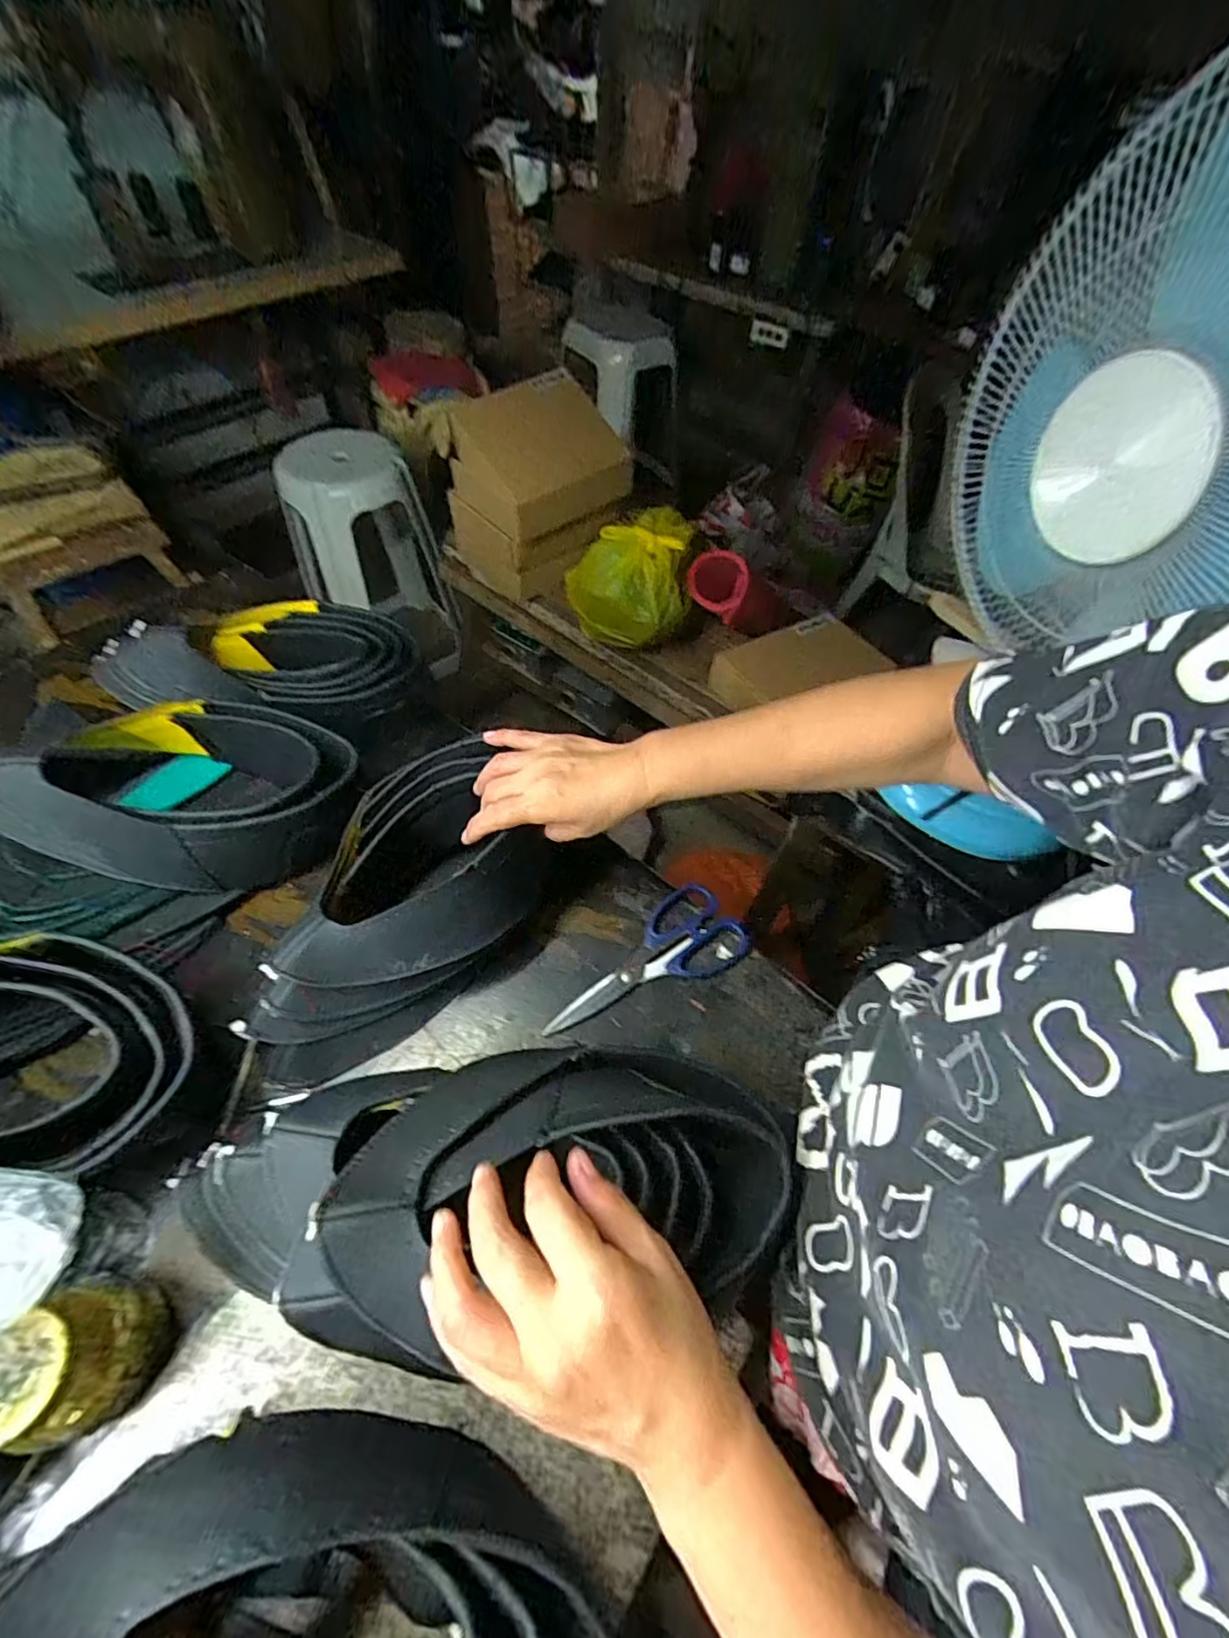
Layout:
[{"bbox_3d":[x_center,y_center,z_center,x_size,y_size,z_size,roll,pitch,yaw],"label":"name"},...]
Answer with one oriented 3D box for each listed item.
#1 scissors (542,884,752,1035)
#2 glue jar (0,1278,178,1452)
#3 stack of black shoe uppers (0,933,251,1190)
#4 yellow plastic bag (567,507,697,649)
[{"bbox_3d":[0.028,0.130,0.510,0.184,0.022,0.078,-30,62,-23],"label":"scissors"},{"bbox_3d":[-0.292,0.294,0.322,0.057,0.081,0.062,2,55,-3],"label":"glue jar"},{"bbox_3d":[-0.447,0.157,0.400,0.318,0.118,0.138,12,53,-15],"label":"stack of black shoe uppers"},{"bbox_3d":[0.025,-0.422,1.070,0.208,0.171,0.211,3,55,-2],"label":"yellow plastic bag"}]

